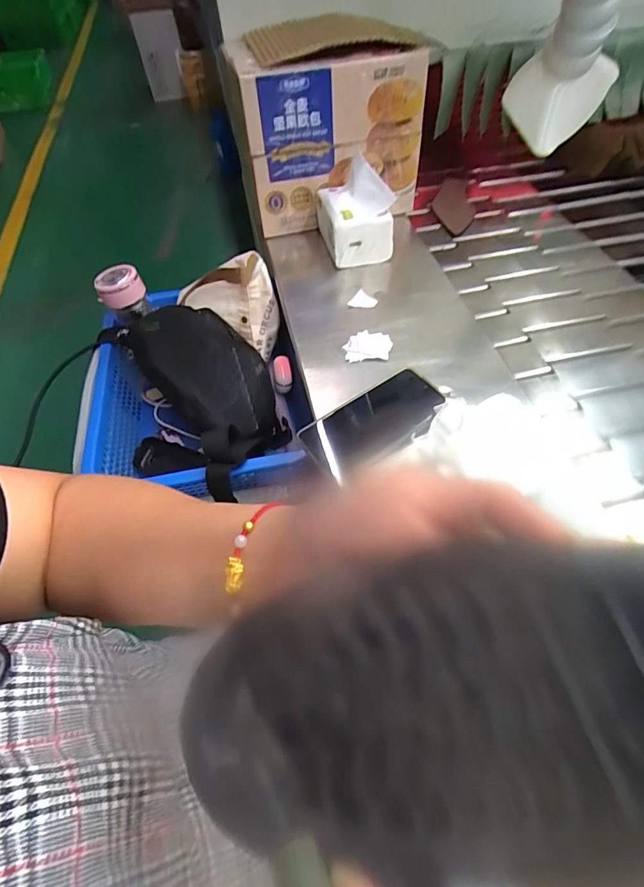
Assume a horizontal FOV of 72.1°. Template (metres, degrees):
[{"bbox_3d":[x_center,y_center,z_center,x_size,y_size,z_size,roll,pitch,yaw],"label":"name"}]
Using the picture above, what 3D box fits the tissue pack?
[{"bbox_3d":[0.049,-0.348,0.680,0.101,0.107,0.126,-12,57,-5],"label":"tissue pack"}]

